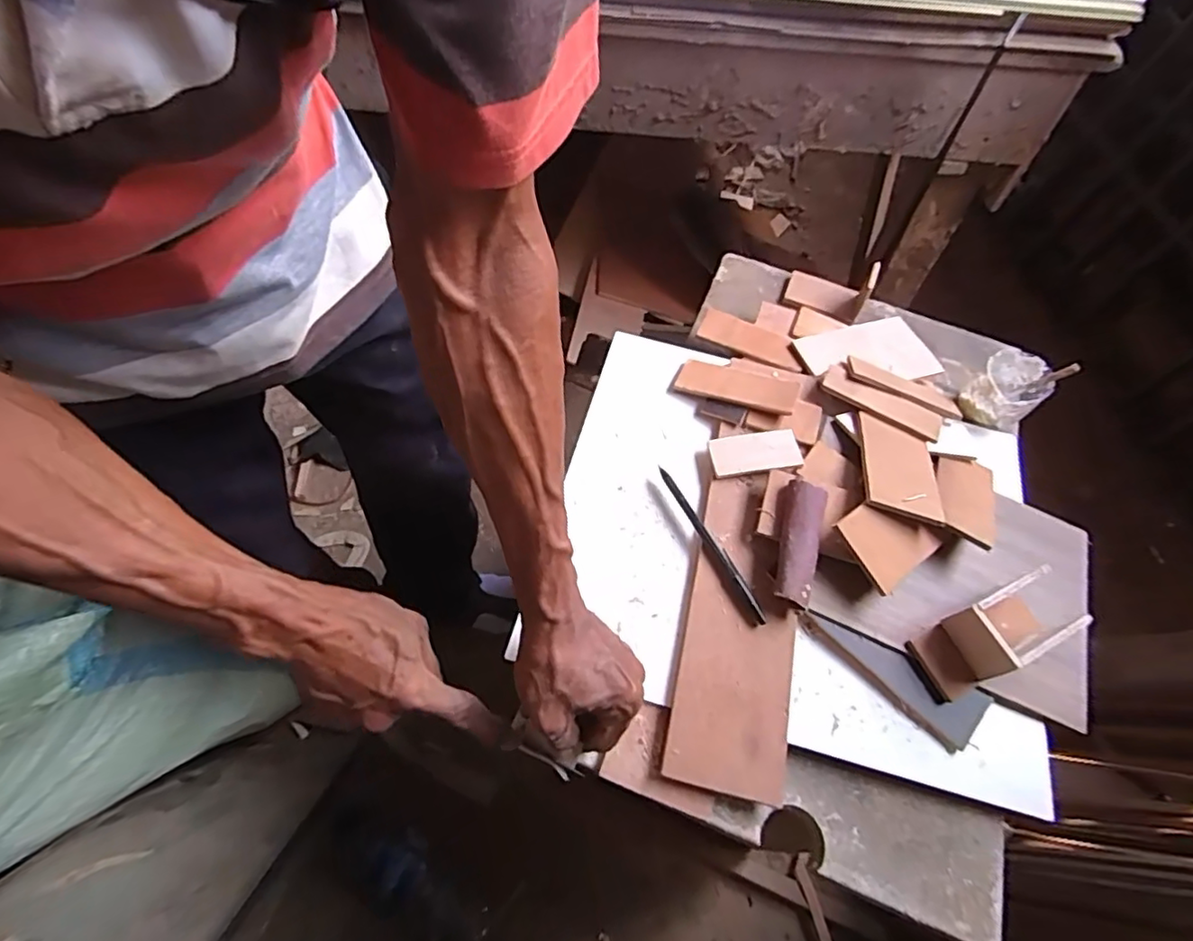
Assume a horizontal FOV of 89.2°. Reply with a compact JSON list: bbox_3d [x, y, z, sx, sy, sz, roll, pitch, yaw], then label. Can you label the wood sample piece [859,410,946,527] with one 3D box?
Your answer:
[{"bbox_3d":[0.259,-0.001,0.519,0.062,0.011,0.104,16,48,0],"label":"wood sample piece"}]

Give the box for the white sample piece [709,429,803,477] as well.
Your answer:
[{"bbox_3d":[0.140,-0.016,0.537,0.075,0.004,0.039,-7,61,5],"label":"white sample piece"}]

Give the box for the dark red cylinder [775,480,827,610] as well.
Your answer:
[{"bbox_3d":[0.160,0.060,0.485,0.032,0.035,0.097,15,60,5],"label":"dark red cylinder"}]

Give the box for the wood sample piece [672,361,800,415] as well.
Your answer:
[{"bbox_3d":[0.133,-0.082,0.577,0.111,0.006,0.047,15,59,14],"label":"wood sample piece"}]

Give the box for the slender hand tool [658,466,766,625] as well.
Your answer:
[{"bbox_3d":[0.093,0.059,0.499,0.009,0.012,0.152,-23,64,-16],"label":"slender hand tool"}]

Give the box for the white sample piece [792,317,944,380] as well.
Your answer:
[{"bbox_3d":[0.278,-0.122,0.622,0.140,0.010,0.077,-13,61,-11],"label":"white sample piece"}]

